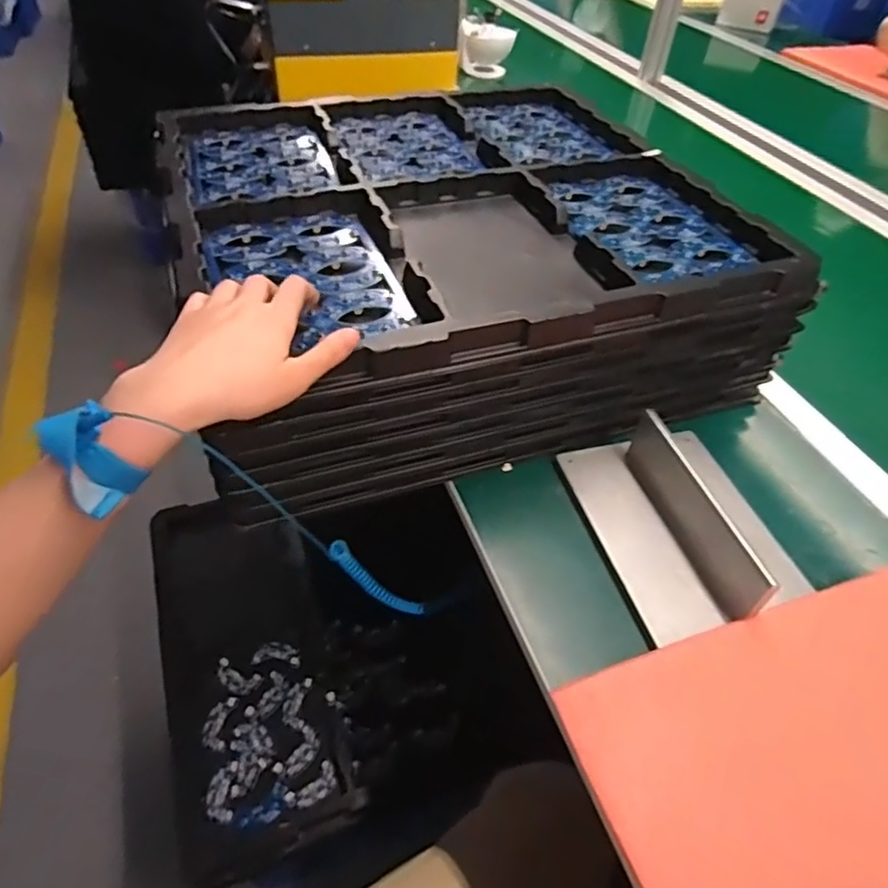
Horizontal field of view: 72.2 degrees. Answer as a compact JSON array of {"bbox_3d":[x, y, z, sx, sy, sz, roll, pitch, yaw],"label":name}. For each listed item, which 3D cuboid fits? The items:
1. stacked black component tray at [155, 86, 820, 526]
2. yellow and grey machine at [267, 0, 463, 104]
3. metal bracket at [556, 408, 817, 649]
[{"bbox_3d":[0.006,-0.214,0.654,0.503,0.141,0.503,-12,49,-15],"label":"stacked black component tray"},{"bbox_3d":[-0.144,-0.762,1.049,0.335,0.250,0.168,-13,49,-16],"label":"yellow and grey machine"},{"bbox_3d":[0.194,0.052,0.488,0.141,0.063,0.190,-9,48,-12],"label":"metal bracket"}]

